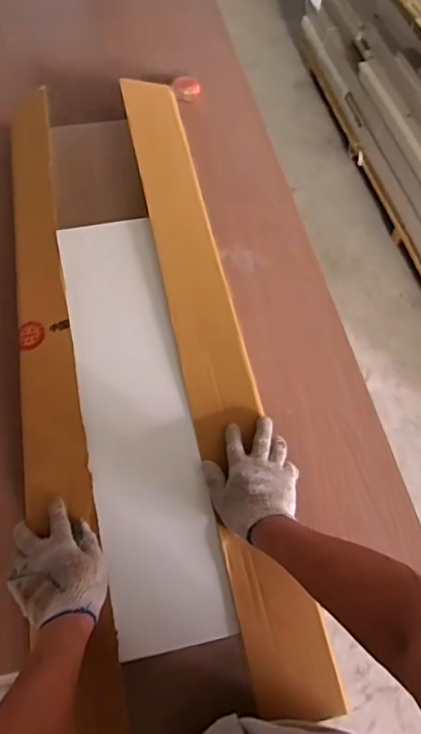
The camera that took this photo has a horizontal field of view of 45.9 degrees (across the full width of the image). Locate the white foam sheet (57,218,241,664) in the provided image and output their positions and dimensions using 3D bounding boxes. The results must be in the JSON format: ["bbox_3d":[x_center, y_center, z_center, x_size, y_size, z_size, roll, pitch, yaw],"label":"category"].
[{"bbox_3d":[-0.123,0.042,0.792,0.166,0.014,0.712,-9,62,-10],"label":"white foam sheet"}]

